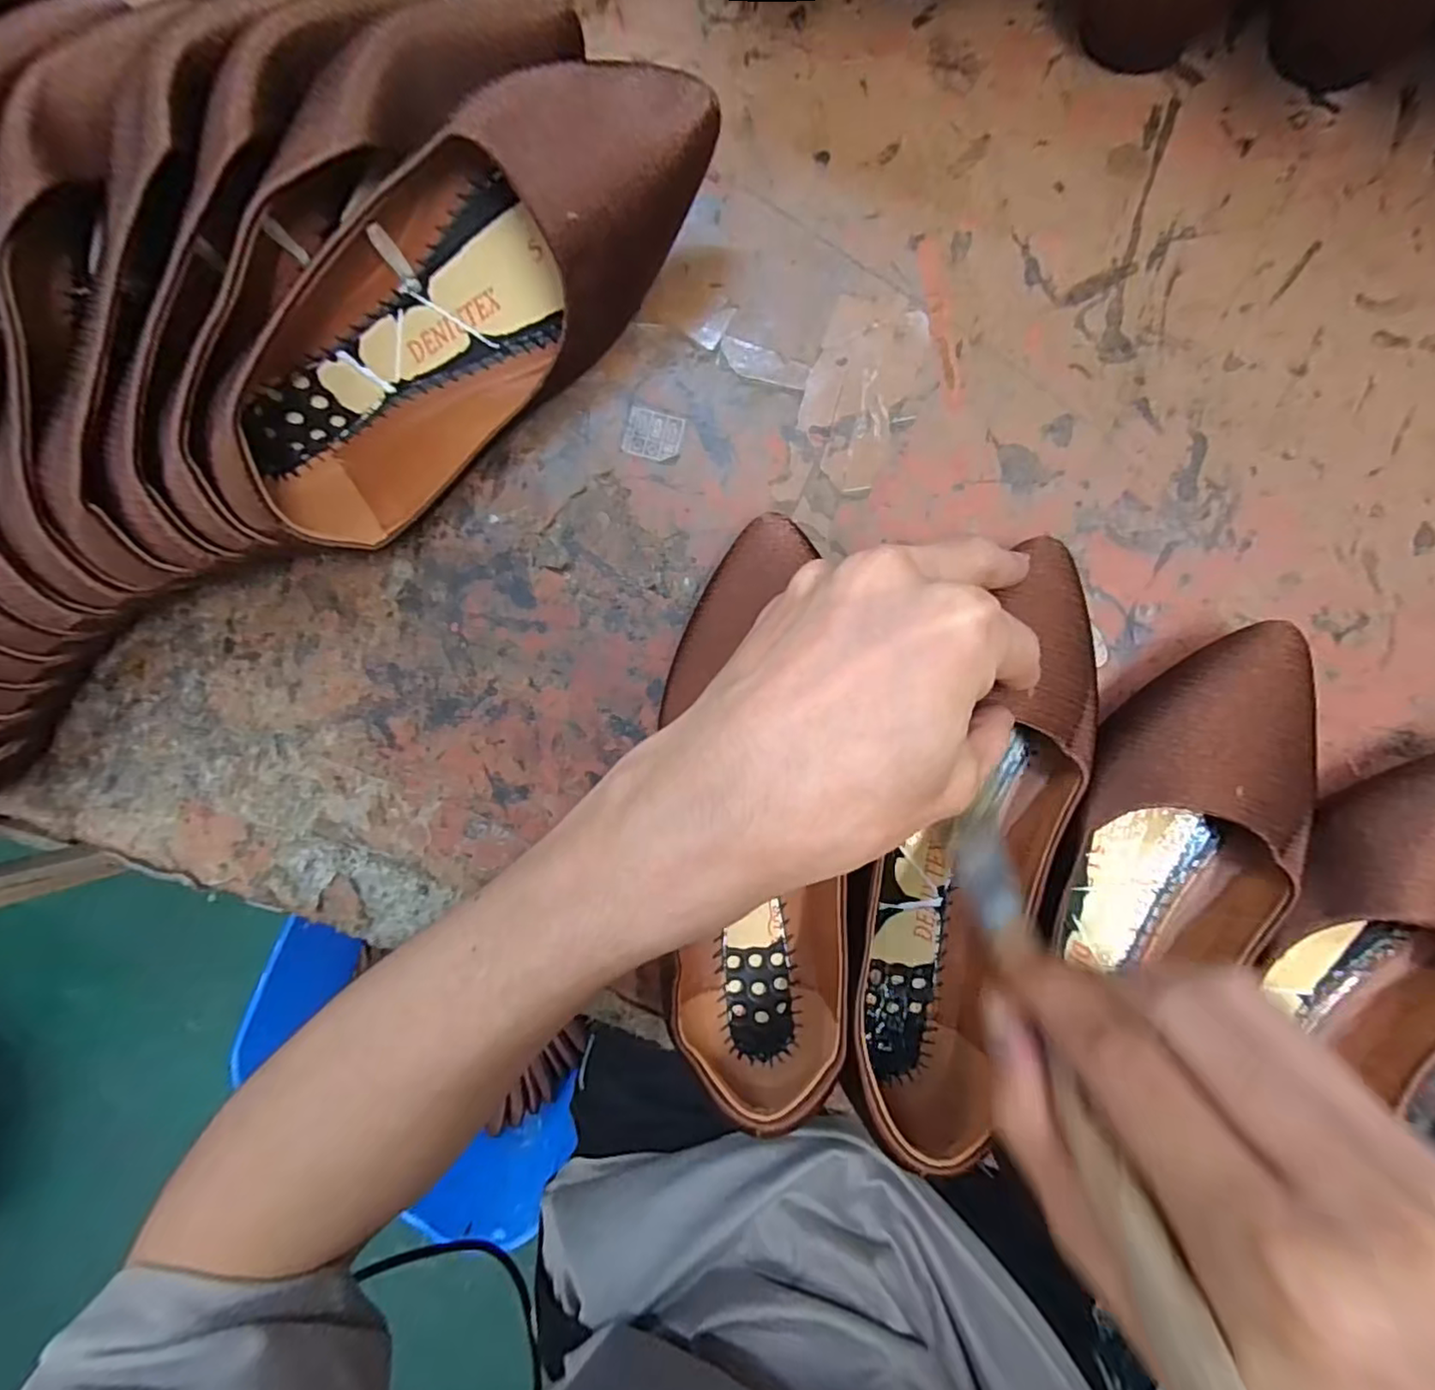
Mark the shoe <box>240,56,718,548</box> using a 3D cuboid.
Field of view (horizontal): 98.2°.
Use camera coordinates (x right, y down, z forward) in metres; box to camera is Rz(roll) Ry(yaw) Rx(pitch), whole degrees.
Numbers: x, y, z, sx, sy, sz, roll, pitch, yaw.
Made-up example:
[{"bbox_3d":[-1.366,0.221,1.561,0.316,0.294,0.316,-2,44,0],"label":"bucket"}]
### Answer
[{"bbox_3d":[-0.104,-0.155,0.254,0.232,0.077,0.068,-39,88,5],"label":"shoe"}]

